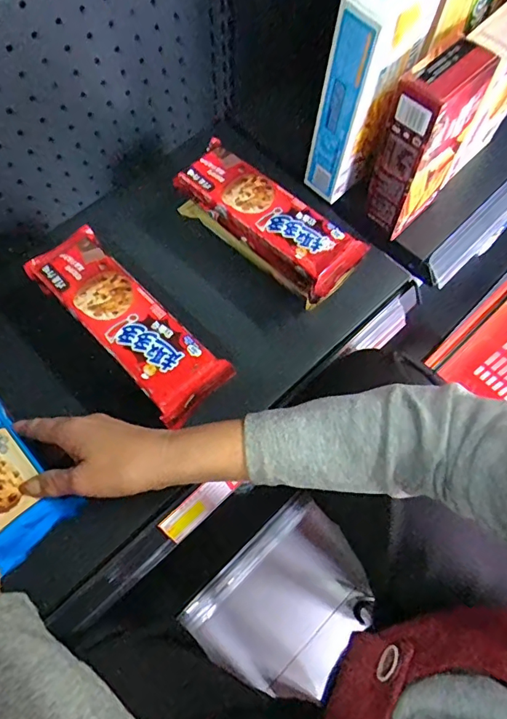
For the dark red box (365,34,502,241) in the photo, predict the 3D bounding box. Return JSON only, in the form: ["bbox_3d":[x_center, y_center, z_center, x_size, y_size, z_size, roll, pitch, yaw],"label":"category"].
[{"bbox_3d":[0.181,-0.227,0.522,0.091,0.184,0.057,-41,73,-16],"label":"dark red box"}]

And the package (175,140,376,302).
[{"bbox_3d":[0.015,-0.155,0.543,0.216,0.043,0.076,38,72,14],"label":"package"}]

